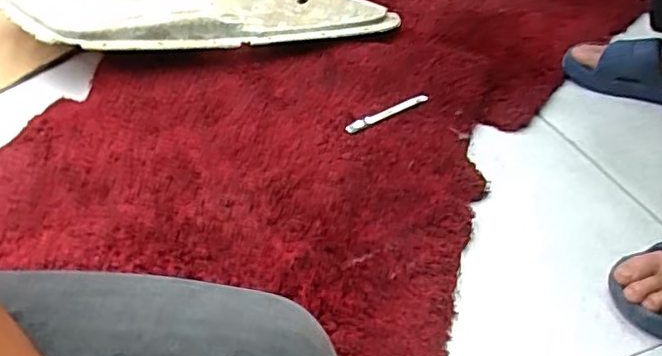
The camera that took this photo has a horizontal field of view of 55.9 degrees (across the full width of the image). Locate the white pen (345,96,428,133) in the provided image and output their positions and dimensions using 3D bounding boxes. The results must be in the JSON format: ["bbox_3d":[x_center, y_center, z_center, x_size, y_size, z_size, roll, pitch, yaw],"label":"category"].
[{"bbox_3d":[0.074,-0.085,0.819,0.118,0.010,0.015,-23,45,-20],"label":"white pen"}]

